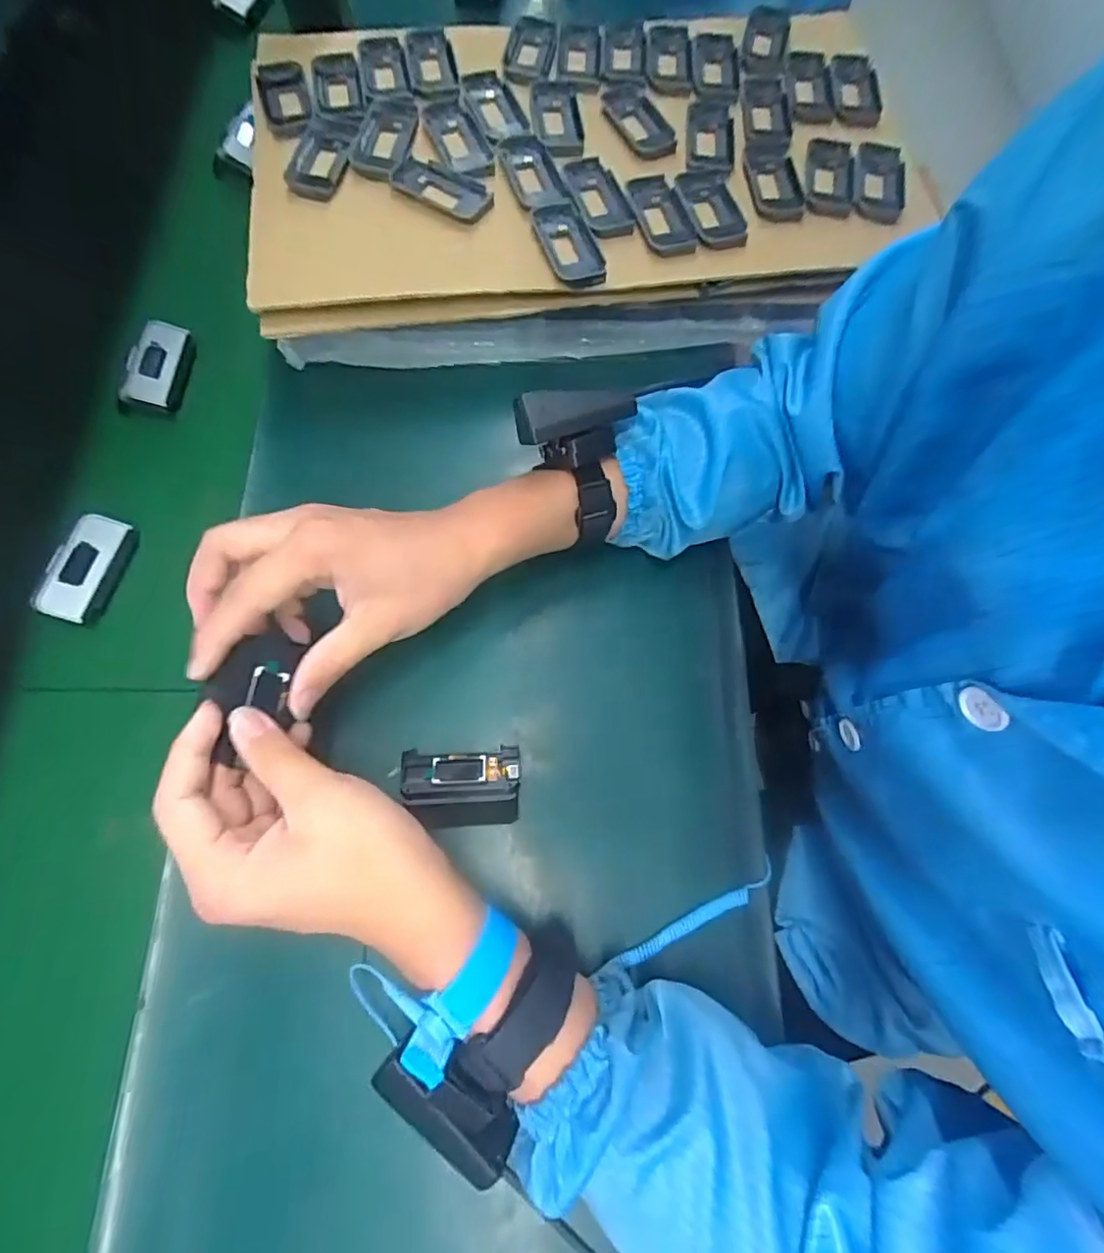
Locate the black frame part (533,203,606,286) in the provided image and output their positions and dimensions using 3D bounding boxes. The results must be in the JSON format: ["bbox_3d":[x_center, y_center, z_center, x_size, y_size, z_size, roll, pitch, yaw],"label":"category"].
[{"bbox_3d":[0.011,-0.276,0.436,0.034,0.007,0.076,-18,71,-7],"label":"black frame part"}]

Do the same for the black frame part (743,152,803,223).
[{"bbox_3d":[0.170,-0.340,0.466,0.041,0.006,0.071,3,70,0],"label":"black frame part"}]

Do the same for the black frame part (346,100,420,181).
[{"bbox_3d":[-0.129,-0.372,0.462,0.043,0.008,0.080,9,70,3],"label":"black frame part"}]

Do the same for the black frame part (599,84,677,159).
[{"bbox_3d":[0.068,-0.401,0.482,0.039,0.008,0.077,-23,72,-8],"label":"black frame part"}]

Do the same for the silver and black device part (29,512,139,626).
[{"bbox_3d":[-0.318,-0.040,0.415,0.028,0.027,0.075,11,70,3],"label":"silver and black device part"}]

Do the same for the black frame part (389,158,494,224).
[{"bbox_3d":[-0.080,-0.321,0.444,0.075,0.007,0.038,30,73,10],"label":"black frame part"}]

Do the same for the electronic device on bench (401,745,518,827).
[{"bbox_3d":[-0.055,0.098,0.371,0.070,0.025,0.046,-4,70,-2],"label":"electronic device on bench"}]

